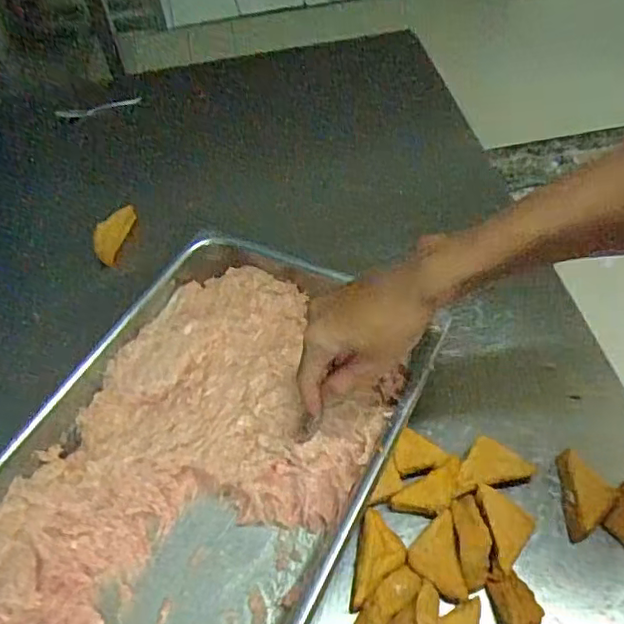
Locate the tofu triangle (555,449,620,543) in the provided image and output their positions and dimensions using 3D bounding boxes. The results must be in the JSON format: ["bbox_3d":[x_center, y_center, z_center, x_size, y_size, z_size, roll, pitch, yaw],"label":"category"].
[{"bbox_3d":[0.256,0.170,0.547,0.040,0.034,0.079,1,54,6],"label":"tofu triangle"}]

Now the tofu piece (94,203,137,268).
[{"bbox_3d":[-0.265,-0.108,0.786,0.035,0.030,0.085,19,75,18],"label":"tofu piece"}]

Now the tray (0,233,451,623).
[{"bbox_3d":[-0.116,0.151,0.573,0.329,0.079,0.522,22,58,19],"label":"tray"}]

